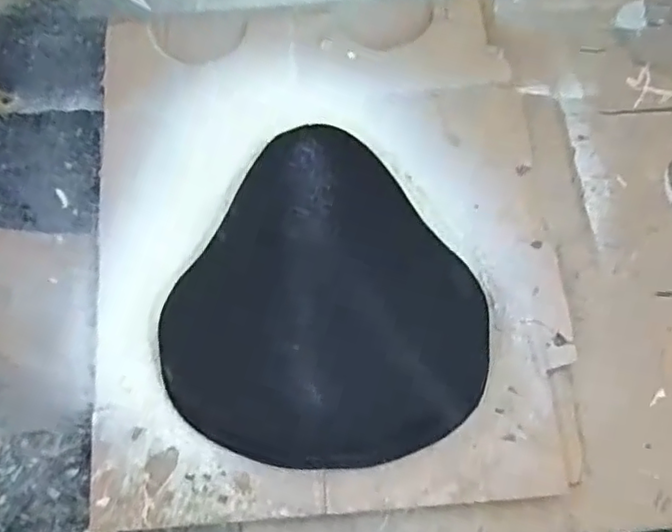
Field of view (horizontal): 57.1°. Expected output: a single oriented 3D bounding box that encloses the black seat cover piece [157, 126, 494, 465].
[{"bbox_3d":[0.005,0.036,0.652,0.318,0.061,0.351,27,71,10],"label":"black seat cover piece"}]

